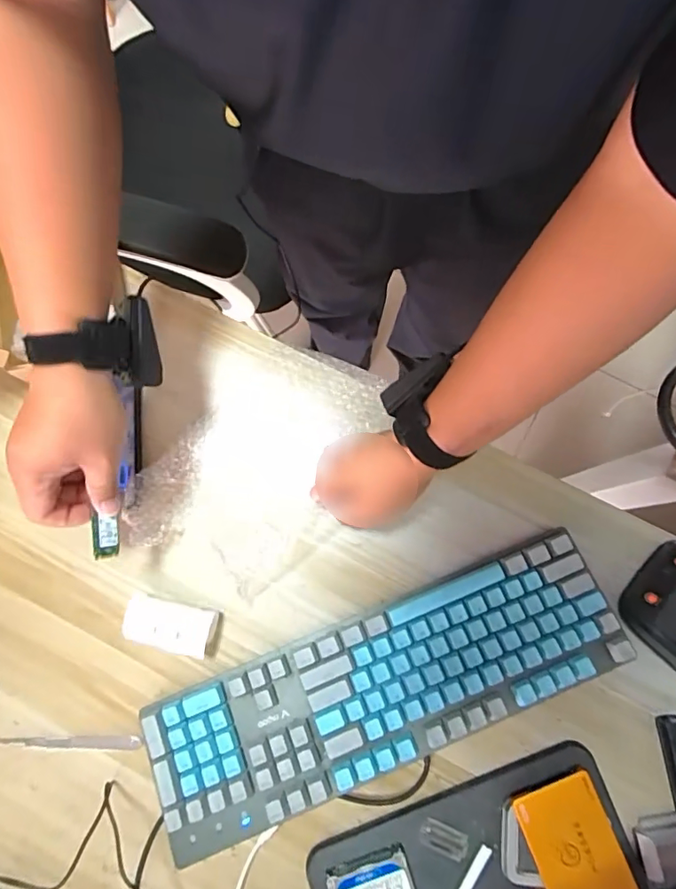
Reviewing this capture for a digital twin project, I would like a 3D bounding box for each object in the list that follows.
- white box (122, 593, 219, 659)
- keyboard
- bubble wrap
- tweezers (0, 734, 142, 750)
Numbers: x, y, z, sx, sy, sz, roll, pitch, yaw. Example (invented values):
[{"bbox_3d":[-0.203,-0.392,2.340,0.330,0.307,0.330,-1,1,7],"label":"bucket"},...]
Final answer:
[{"bbox_3d":[-0.158,0.169,0.485,0.085,0.033,0.040,12,79,3],"label":"white box"},{"bbox_3d":[0.042,0.219,0.467,0.422,0.043,0.123,-22,79,-4],"label":"keyboard"},{"bbox_3d":[-0.082,0.008,0.522,0.168,0.030,0.253,29,80,6],"label":"bubble wrap"},{"bbox_3d":[-0.251,0.276,0.476,0.131,0.004,0.012,1,79,0],"label":"tweezers"}]

